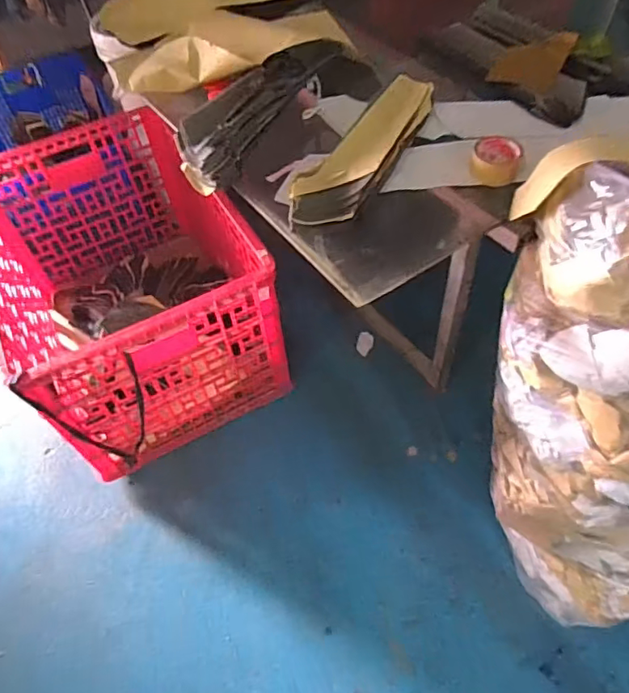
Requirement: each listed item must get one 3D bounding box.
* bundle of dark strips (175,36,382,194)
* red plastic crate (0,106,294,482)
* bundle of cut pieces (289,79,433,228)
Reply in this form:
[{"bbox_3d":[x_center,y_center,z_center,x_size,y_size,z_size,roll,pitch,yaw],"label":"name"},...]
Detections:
[{"bbox_3d":[-0.067,-0.515,1.106,0.117,0.122,0.531,32,61,25],"label":"bundle of dark strips"},{"bbox_3d":[-0.500,-0.154,1.446,0.576,0.517,0.747,-28,56,-16],"label":"red plastic crate"},{"bbox_3d":[0.103,-0.375,1.002,0.122,0.053,0.451,23,58,20],"label":"bundle of cut pieces"}]

